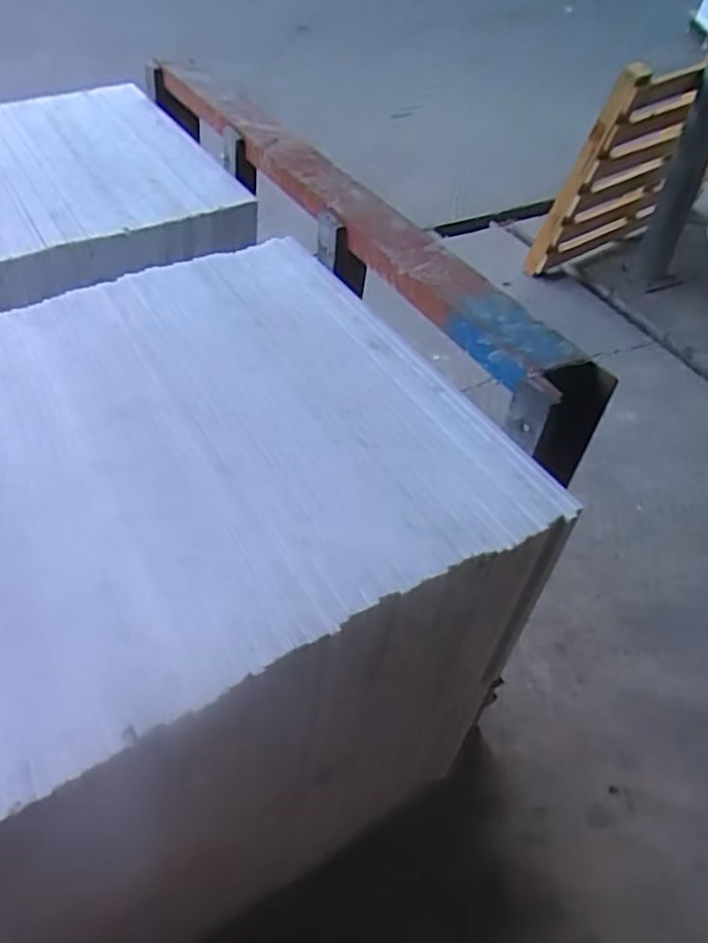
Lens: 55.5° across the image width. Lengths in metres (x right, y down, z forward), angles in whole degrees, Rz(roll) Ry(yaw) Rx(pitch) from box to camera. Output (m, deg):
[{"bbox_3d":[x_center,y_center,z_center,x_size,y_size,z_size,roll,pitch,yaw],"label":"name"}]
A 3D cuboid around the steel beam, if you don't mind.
[{"bbox_3d":[-0.051,-0.374,0.974,0.119,0.115,1.110,-24,52,-23],"label":"steel beam"}]

